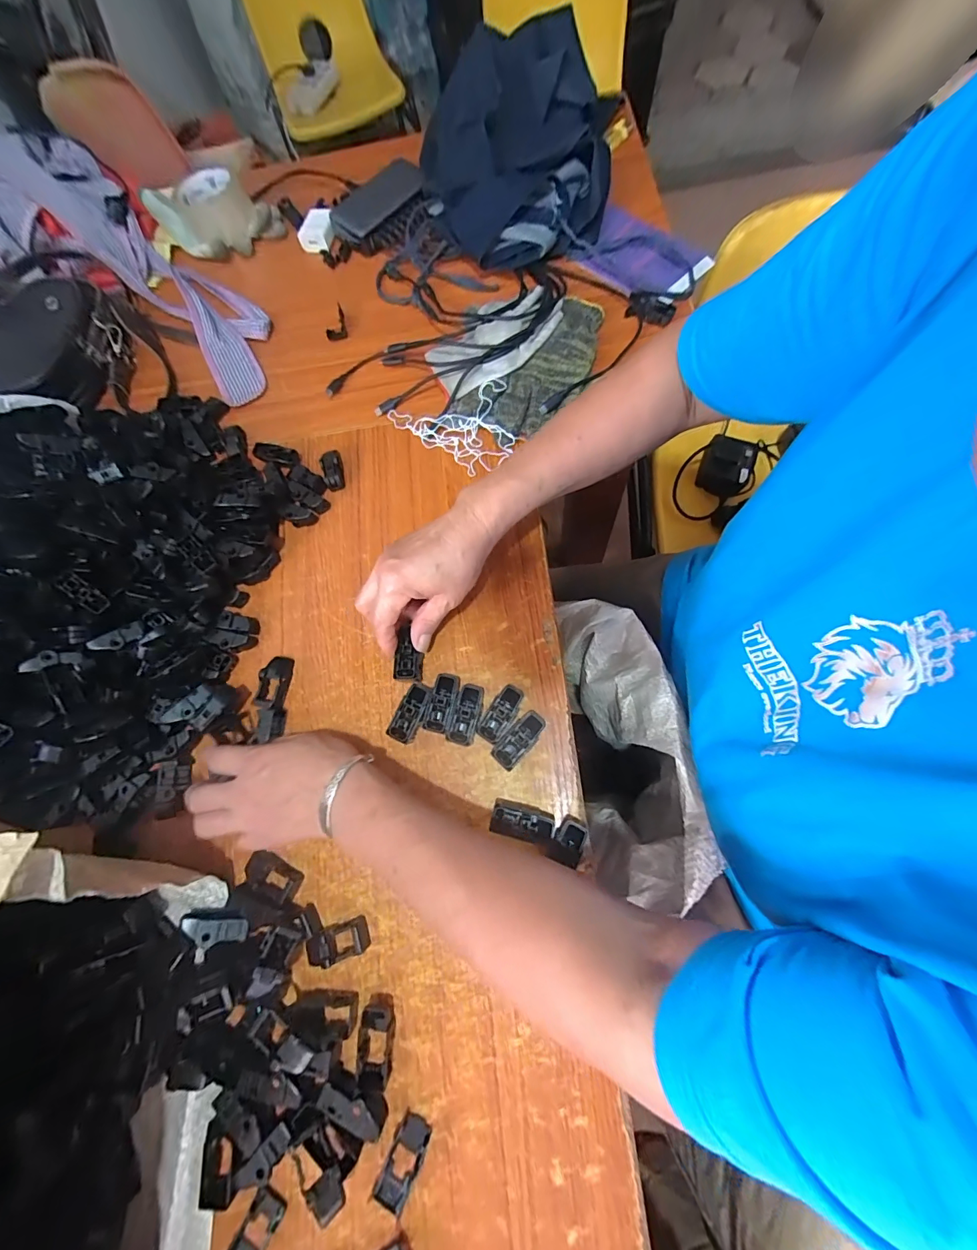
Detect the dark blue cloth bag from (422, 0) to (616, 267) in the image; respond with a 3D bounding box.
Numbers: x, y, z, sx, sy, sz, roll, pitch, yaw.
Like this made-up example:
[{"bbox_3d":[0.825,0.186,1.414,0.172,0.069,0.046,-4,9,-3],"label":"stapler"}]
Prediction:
[{"bbox_3d":[0.038,-0.576,0.523,0.228,0.079,0.306,-2,73,6],"label":"dark blue cloth bag"}]

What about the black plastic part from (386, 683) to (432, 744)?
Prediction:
[{"bbox_3d":[-0.068,0.078,0.386,0.024,0.021,0.050,21,77,12],"label":"black plastic part"}]

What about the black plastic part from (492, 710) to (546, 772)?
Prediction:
[{"bbox_3d":[0.026,0.096,0.368,0.023,0.020,0.051,42,82,16],"label":"black plastic part"}]

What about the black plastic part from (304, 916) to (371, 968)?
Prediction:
[{"bbox_3d":[-0.118,0.249,0.342,0.047,0.016,0.025,-17,73,1],"label":"black plastic part"}]

